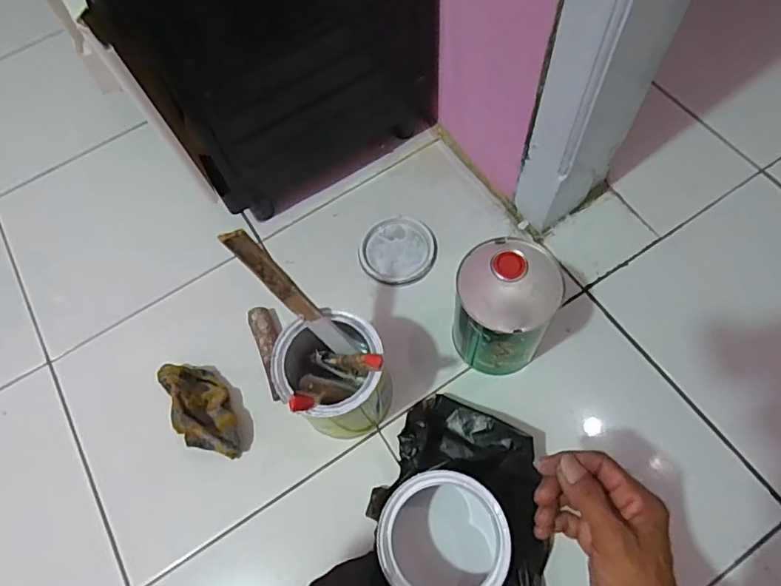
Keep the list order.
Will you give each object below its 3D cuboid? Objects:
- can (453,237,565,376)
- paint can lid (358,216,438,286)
[{"bbox_3d":[0.115,0.020,0.539,0.095,0.141,0.096,-1,65,3],"label":"can"},{"bbox_3d":[0.010,-0.054,0.656,0.095,0.007,0.094,-1,65,3],"label":"paint can lid"}]

